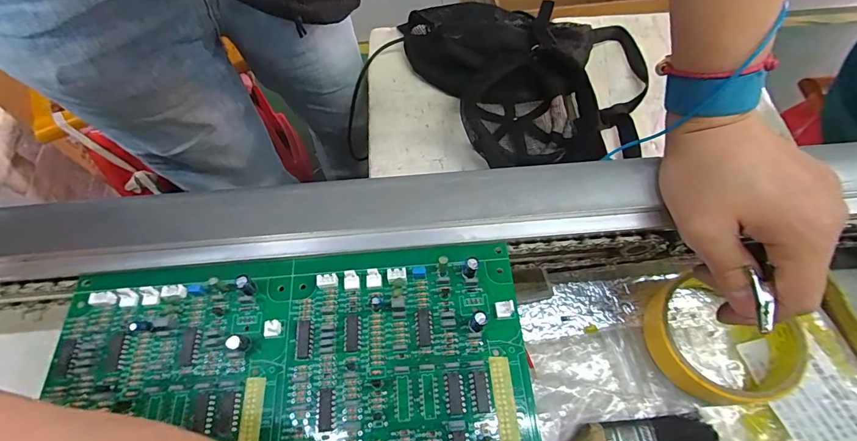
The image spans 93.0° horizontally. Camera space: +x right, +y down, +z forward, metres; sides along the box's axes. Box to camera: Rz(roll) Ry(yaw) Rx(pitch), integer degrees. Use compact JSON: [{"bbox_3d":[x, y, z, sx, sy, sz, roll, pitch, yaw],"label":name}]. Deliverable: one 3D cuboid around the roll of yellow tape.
[{"bbox_3d":[0.195,0.082,0.278,0.087,0.037,0.080,-1,62,1],"label":"roll of yellow tape"}]

